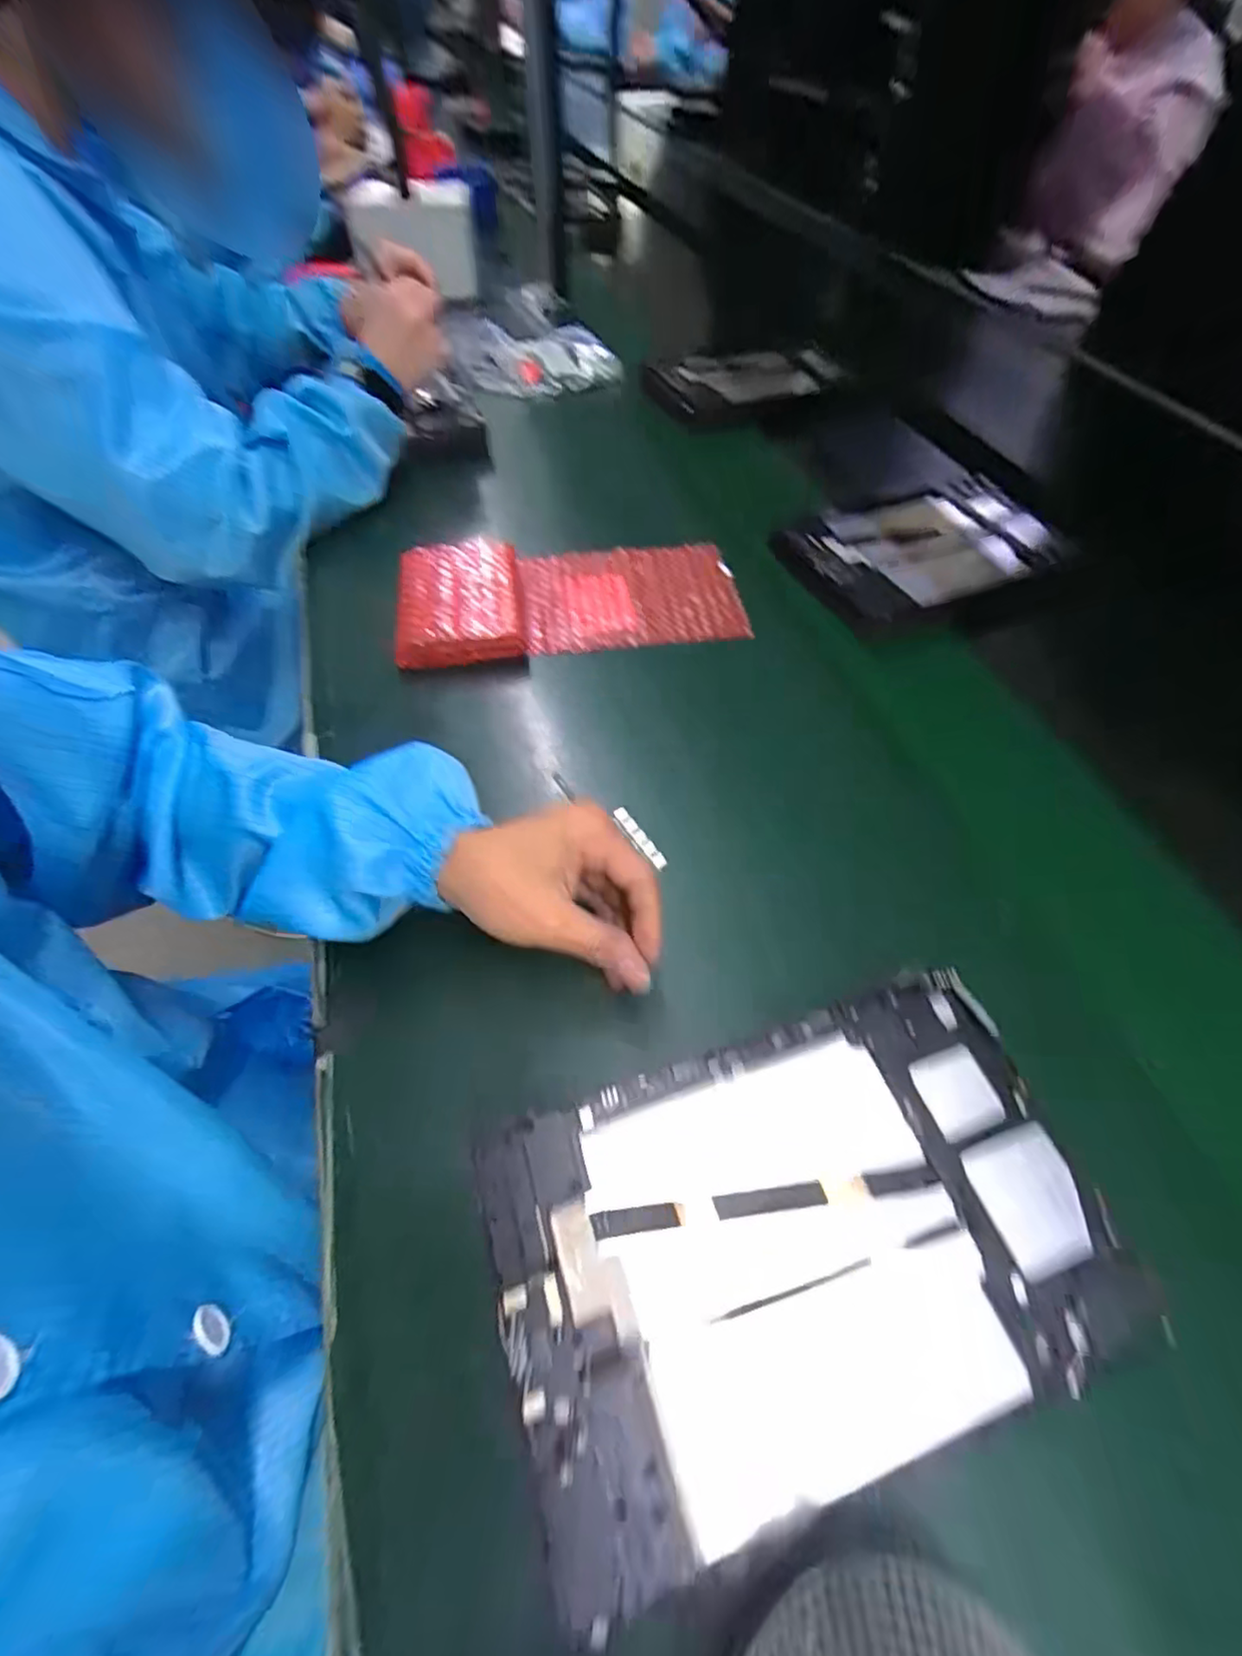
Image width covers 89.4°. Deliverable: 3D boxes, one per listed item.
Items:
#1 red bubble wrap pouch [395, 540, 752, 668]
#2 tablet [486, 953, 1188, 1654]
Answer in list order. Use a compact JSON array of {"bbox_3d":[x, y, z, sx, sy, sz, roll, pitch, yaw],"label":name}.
[{"bbox_3d":[-0.039,-0.191,0.518,0.271,0.042,0.130,-7,55,-7],"label":"red bubble wrap pouch"},{"bbox_3d":[0.072,0.163,0.253,0.236,0.007,0.148,-16,57,-10],"label":"tablet"}]

